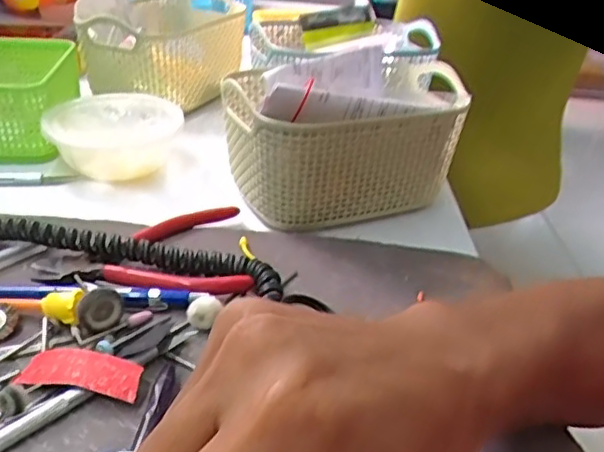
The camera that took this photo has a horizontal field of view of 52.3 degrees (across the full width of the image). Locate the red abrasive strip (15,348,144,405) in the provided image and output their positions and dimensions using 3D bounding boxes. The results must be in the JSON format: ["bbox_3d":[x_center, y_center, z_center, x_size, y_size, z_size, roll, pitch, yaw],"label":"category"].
[{"bbox_3d":[-0.104,0.070,0.291,0.058,0.012,0.020,8,32,6],"label":"red abrasive strip"}]

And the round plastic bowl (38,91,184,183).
[{"bbox_3d":[-0.147,-0.070,0.491,0.101,0.045,0.087,0,32,-8],"label":"round plastic bowl"}]

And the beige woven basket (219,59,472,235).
[{"bbox_3d":[0.034,-0.075,0.472,0.188,0.098,0.152,-6,33,-18],"label":"beige woven basket"}]

